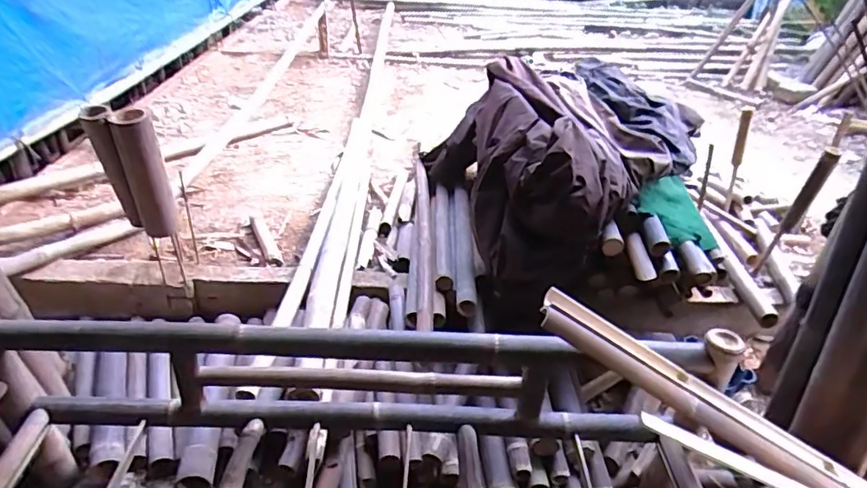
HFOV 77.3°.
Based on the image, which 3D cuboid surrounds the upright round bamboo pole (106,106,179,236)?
[{"bbox_3d":[-0.827,-0.193,1.566,0.111,0.362,0.098,-14,37,-26],"label":"upright round bamboo pole"}]

